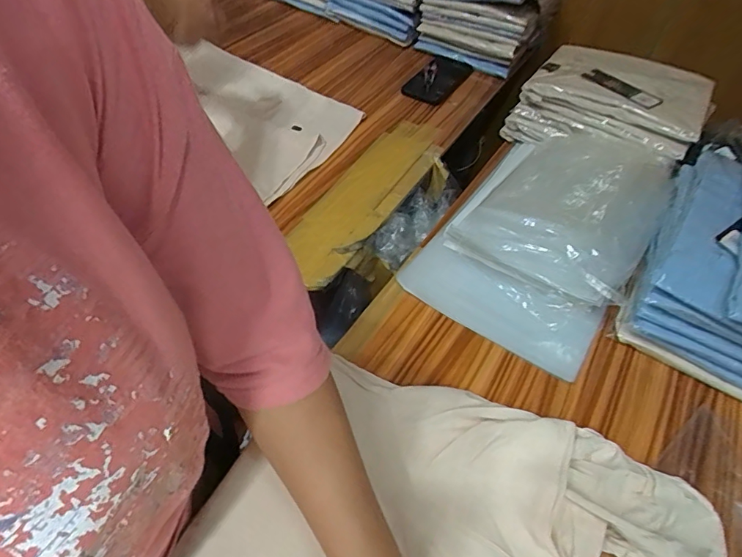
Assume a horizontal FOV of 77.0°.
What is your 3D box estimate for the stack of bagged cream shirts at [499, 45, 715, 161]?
[{"bbox_3d":[0.389,-0.288,0.770,0.261,0.097,0.214,28,53,18],"label":"stack of bagged cream shirts"}]

